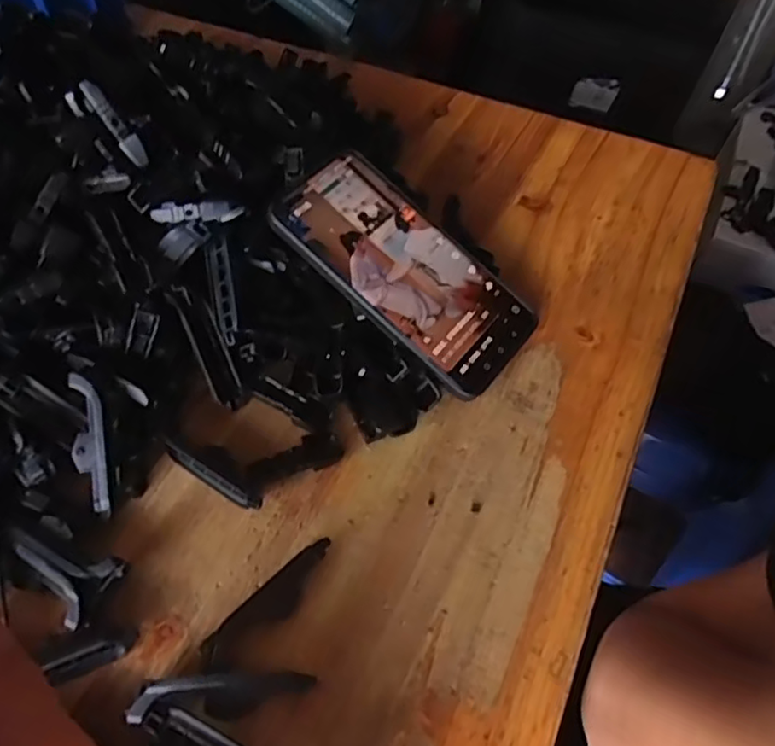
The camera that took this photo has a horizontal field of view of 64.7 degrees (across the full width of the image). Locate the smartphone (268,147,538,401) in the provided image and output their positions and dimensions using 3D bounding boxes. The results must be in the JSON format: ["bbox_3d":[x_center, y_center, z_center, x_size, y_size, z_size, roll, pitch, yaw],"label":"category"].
[{"bbox_3d":[0.012,-0.062,0.368,0.161,0.010,0.078,42,62,1],"label":"smartphone"}]

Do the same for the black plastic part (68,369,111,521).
[{"bbox_3d":[-0.150,0.036,0.307,0.015,0.005,0.070,-9,86,-7],"label":"black plastic part"}]

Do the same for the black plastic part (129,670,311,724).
[{"bbox_3d":[-0.068,0.134,0.255,0.072,0.013,0.016,-4,54,-4],"label":"black plastic part"}]

